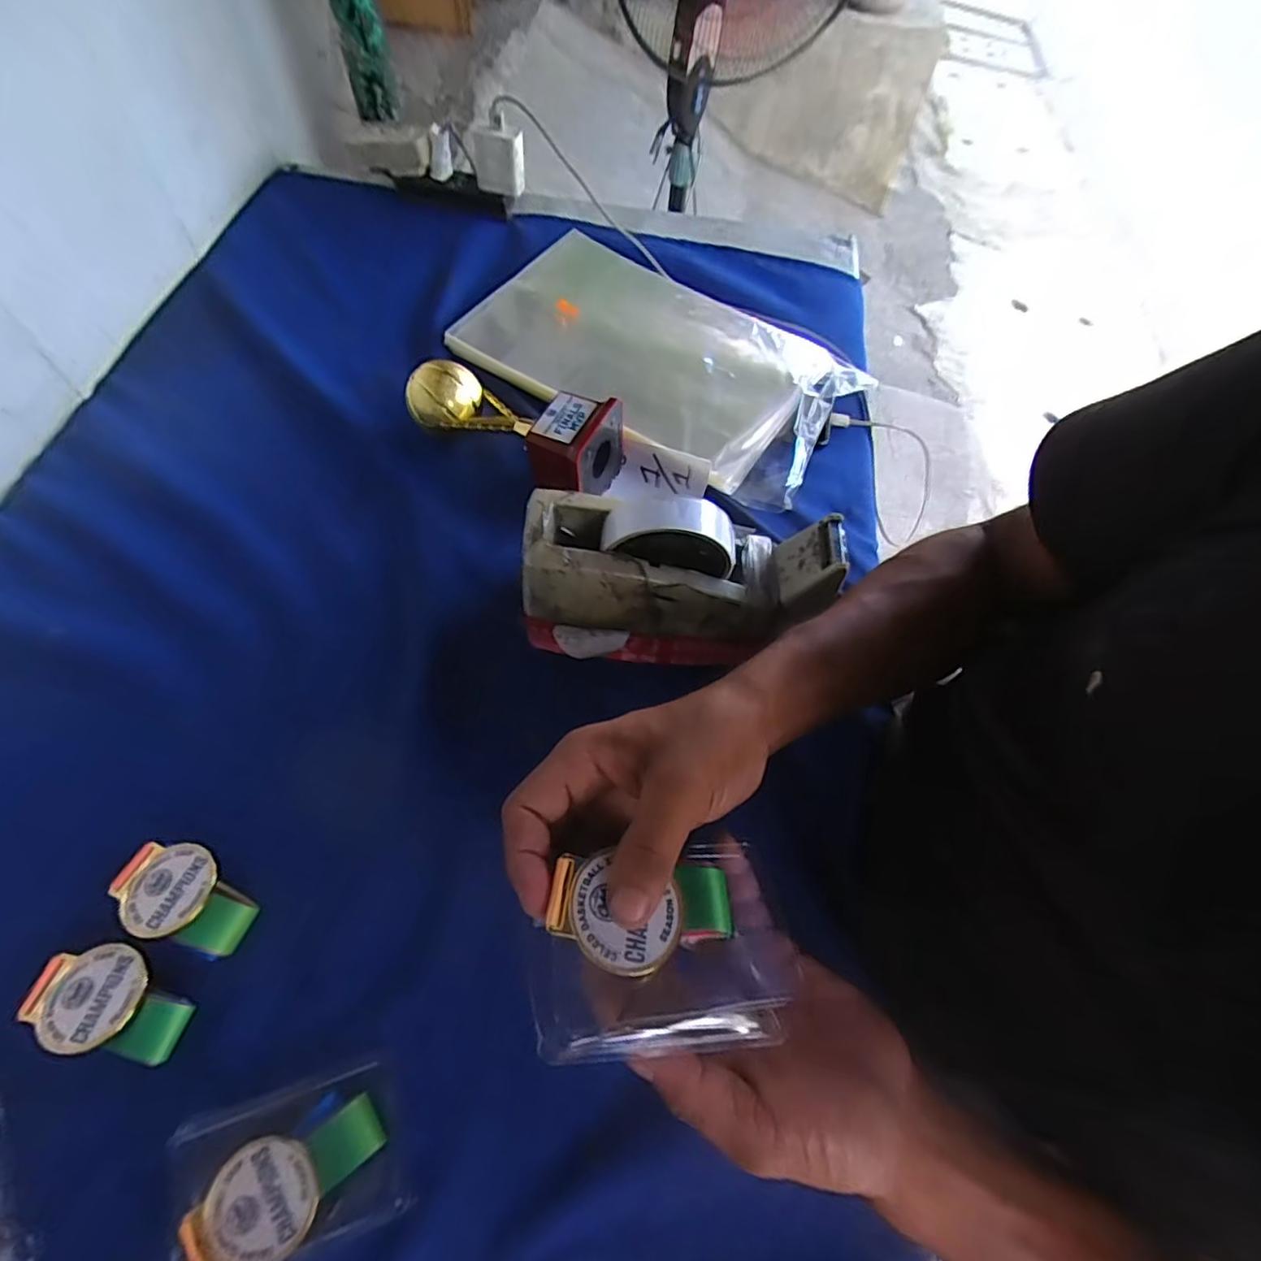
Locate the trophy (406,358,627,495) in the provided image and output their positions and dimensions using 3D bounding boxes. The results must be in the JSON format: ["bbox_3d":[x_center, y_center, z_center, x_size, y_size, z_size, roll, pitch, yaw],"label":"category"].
[{"bbox_3d":[-0.096,-0.172,0.503,0.173,0.059,0.080,27,64,10],"label":"trophy"}]

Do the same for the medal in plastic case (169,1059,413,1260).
[{"bbox_3d":[-0.165,0.262,0.299,0.102,0.015,0.065,-12,64,-10],"label":"medal in plastic case"}]

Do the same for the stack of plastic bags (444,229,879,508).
[{"bbox_3d":[0.030,-0.260,0.577,0.345,0.032,0.201,31,65,12],"label":"stack of plastic bags"}]

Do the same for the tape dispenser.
[{"bbox_3d":[0.033,-0.034,0.404,0.203,0.105,0.085,0,63,-4],"label":"tape dispenser"}]

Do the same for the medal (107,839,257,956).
[{"bbox_3d":[-0.255,0.151,0.351,0.077,0.016,0.047,18,63,6],"label":"medal"}]

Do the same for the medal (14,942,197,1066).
[{"bbox_3d":[-0.276,0.198,0.326,0.078,0.015,0.047,18,63,6],"label":"medal"}]

